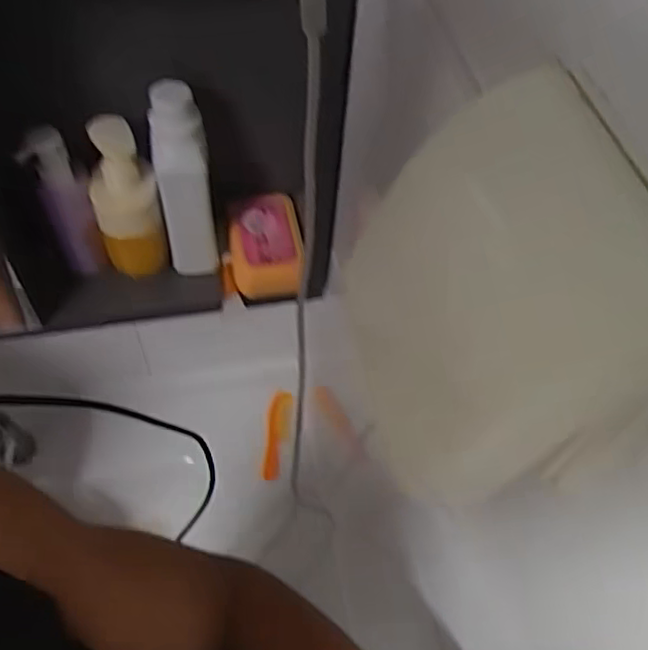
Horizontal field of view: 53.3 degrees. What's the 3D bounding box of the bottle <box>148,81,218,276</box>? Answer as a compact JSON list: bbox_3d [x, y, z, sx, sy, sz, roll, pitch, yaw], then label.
[{"bbox_3d":[-0.122,-0.119,0.570,0.045,0.188,0.032,-8,56,-10],"label":"bottle"}]

